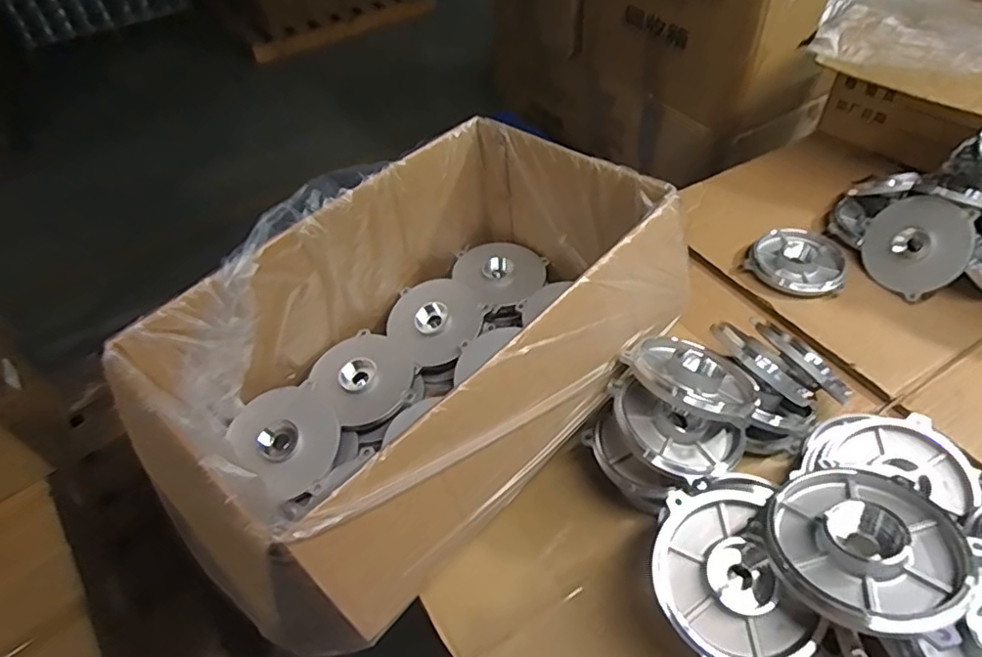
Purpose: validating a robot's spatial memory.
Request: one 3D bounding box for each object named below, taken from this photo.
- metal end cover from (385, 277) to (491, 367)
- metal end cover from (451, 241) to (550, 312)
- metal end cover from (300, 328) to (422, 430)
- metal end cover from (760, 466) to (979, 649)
[{"bbox_3d":[-0.063,-0.013,0.660,0.108,0.020,0.116,-34,54,-23],"label":"metal end cover"},{"bbox_3d":[0.013,-0.074,0.711,0.106,0.021,0.120,-25,51,-17],"label":"metal end cover"},{"bbox_3d":[-0.138,0.049,0.614,0.108,0.020,0.099,32,58,28],"label":"metal end cover"},{"bbox_3d":[0.243,0.135,0.374,0.110,0.044,0.110,20,49,39],"label":"metal end cover"}]

